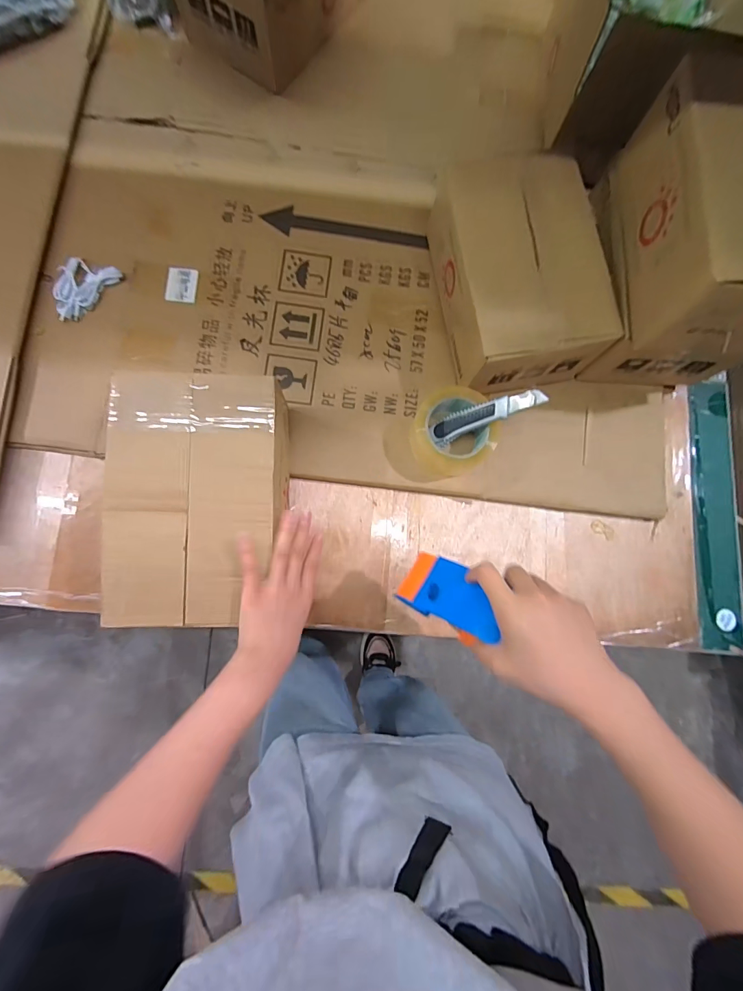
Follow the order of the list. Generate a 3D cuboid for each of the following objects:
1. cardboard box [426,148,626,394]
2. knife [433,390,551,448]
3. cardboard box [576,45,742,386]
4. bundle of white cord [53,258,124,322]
[{"bbox_3d":[0.192,-0.281,0.545,0.191,0.125,0.255,-11,82,-5],"label":"cardboard box"},{"bbox_3d":[0.142,-0.100,0.512,0.139,0.011,0.031,-19,83,27],"label":"knife"},{"bbox_3d":[0.389,-0.299,0.494,0.173,0.230,0.274,3,81,-3],"label":"cardboard box"},{"bbox_3d":[-0.394,-0.283,0.556,0.058,0.019,0.097,37,81,3],"label":"bundle of white cord"}]

